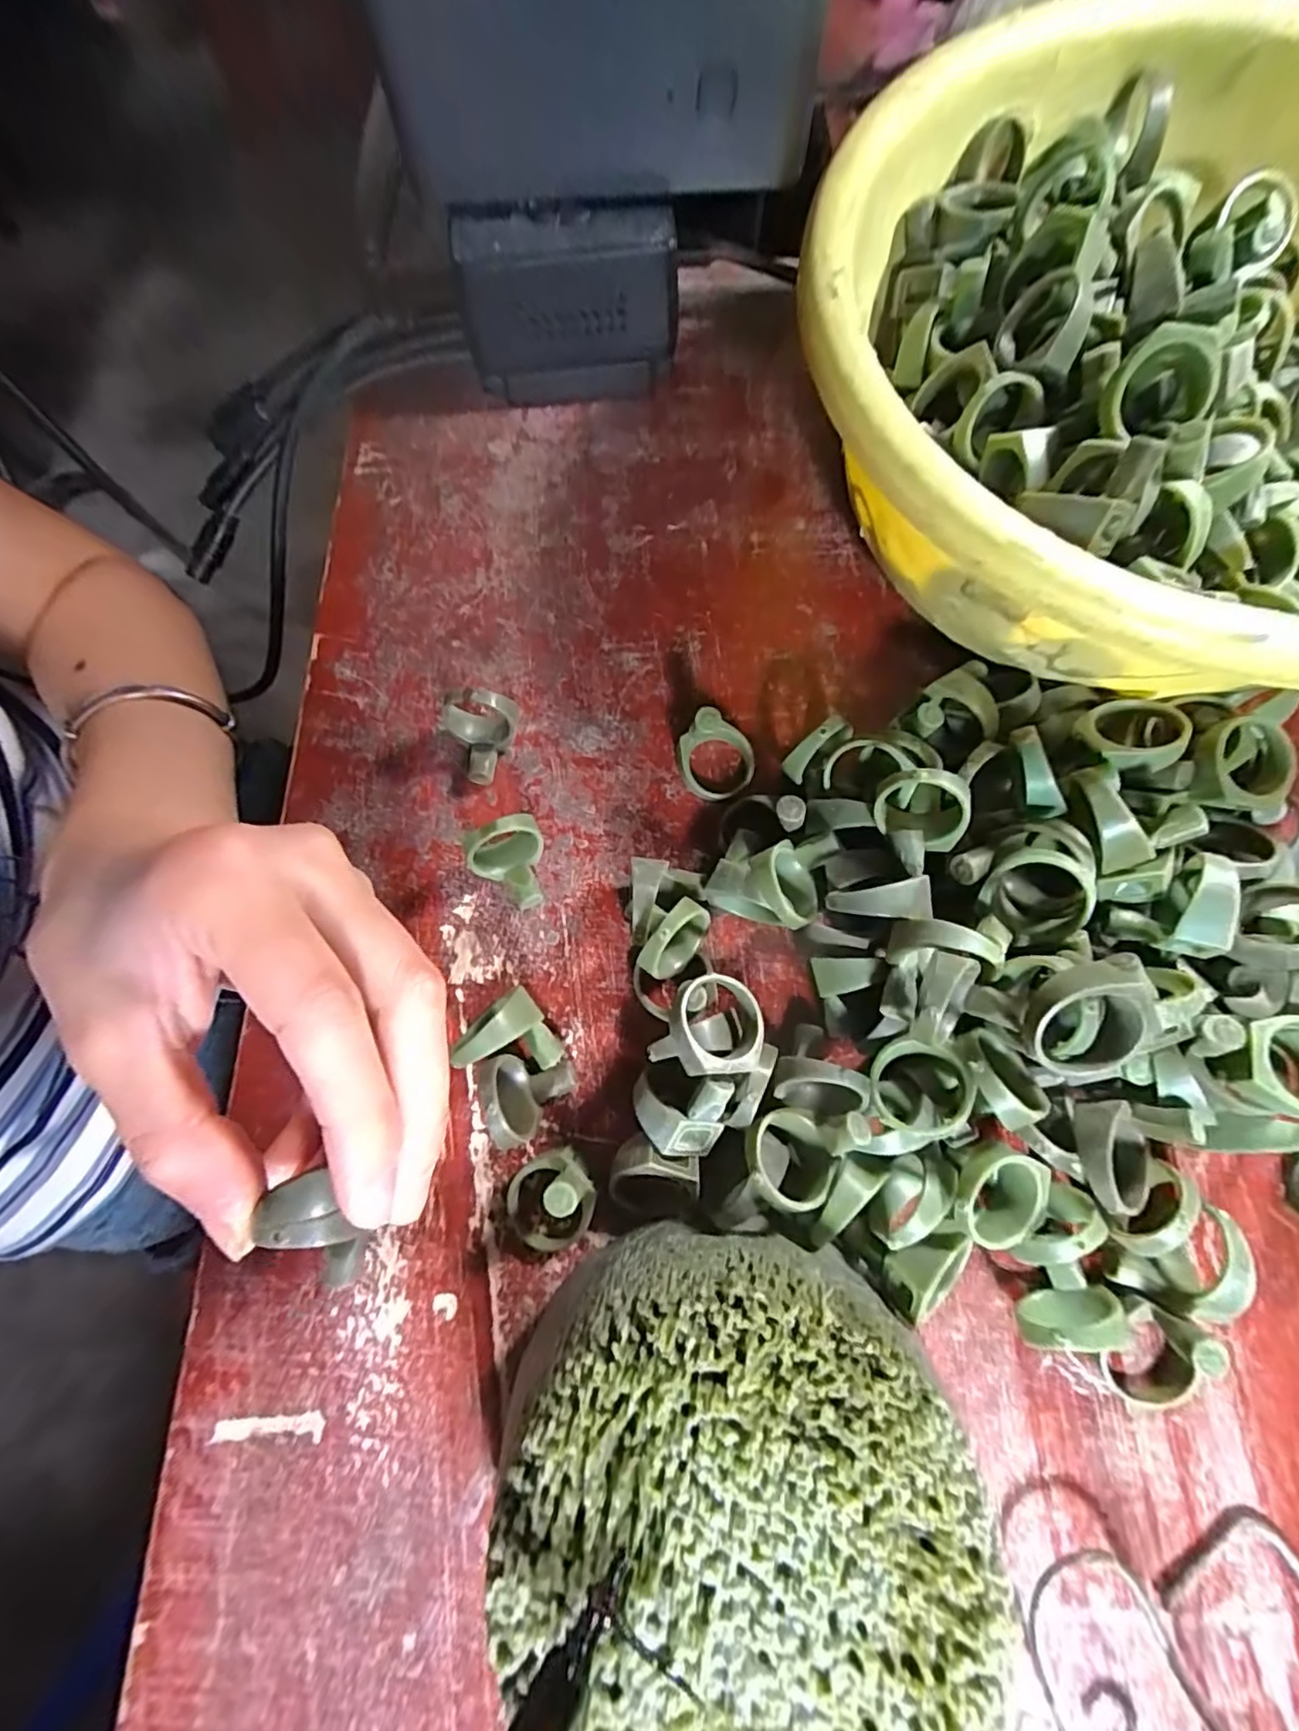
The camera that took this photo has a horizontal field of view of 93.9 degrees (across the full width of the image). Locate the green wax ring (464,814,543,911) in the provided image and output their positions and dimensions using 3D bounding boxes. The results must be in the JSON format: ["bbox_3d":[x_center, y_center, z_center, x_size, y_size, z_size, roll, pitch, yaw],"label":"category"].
[{"bbox_3d":[-0.042,0.000,0.186,0.023,0.026,0.022,-25,75,-5],"label":"green wax ring"}]

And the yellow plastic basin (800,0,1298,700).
[{"bbox_3d":[0.155,-0.142,0.191,0.215,0.082,0.223,0,74,2],"label":"yellow plastic basin"}]

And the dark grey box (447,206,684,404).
[{"bbox_3d":[-0.030,-0.206,0.229,0.078,0.053,0.020,-5,74,1],"label":"dark grey box"}]

